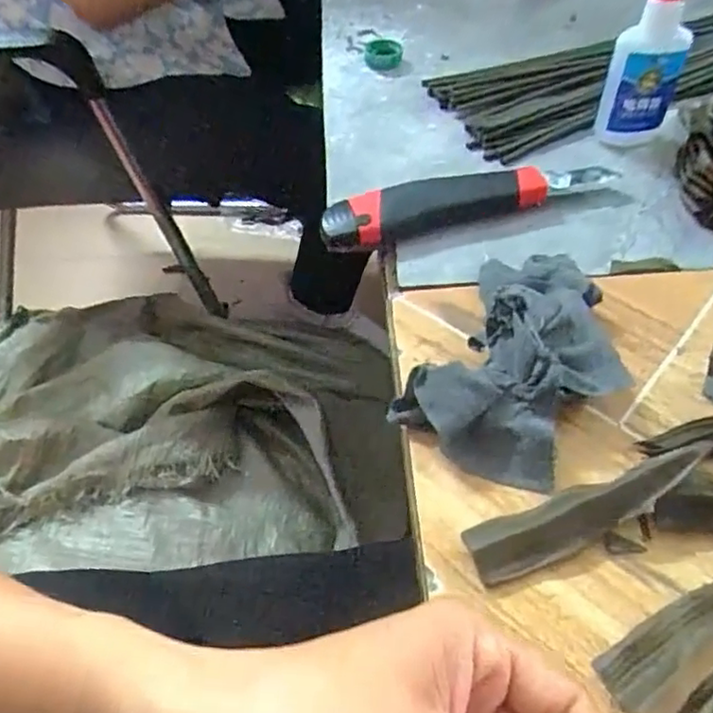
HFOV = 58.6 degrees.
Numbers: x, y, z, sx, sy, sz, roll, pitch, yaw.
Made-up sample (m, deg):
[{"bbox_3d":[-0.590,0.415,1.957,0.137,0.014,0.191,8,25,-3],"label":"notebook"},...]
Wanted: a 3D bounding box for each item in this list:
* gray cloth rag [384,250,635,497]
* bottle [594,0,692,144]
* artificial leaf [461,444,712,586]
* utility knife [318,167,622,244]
[{"bbox_3d":[0.087,-0.008,0.312,0.088,0.036,0.142,25,58,19],"label":"gray cloth rag"},{"bbox_3d":[0.184,-0.197,0.396,0.047,0.132,0.029,0,53,1],"label":"bottle"},{"bbox_3d":[0.095,0.063,0.262,0.103,0.014,0.024,-24,55,-1],"label":"artificial leaf"},{"bbox_3d":[0.068,-0.103,0.398,0.179,0.017,0.037,-15,54,-10],"label":"utility knife"}]

